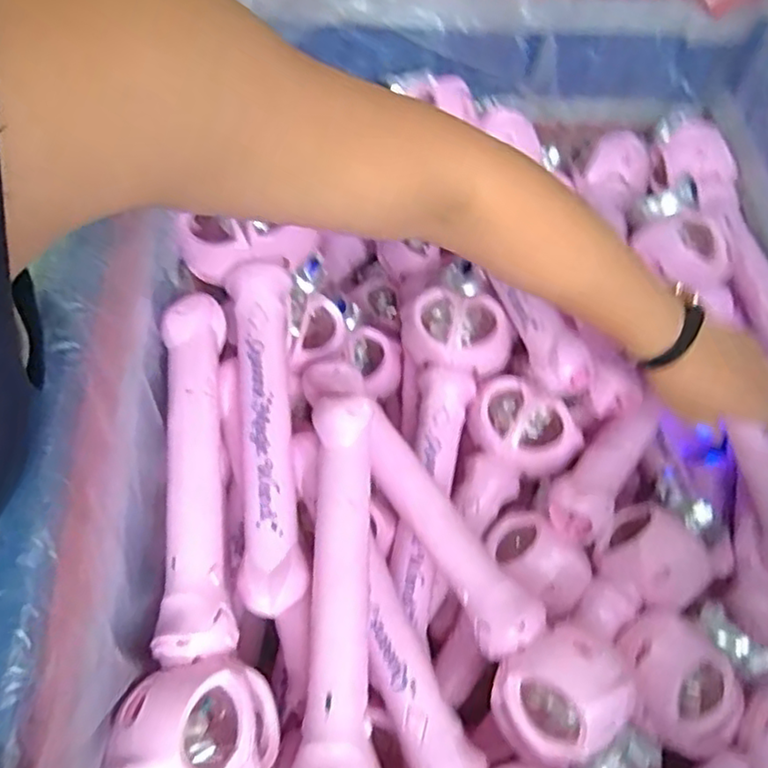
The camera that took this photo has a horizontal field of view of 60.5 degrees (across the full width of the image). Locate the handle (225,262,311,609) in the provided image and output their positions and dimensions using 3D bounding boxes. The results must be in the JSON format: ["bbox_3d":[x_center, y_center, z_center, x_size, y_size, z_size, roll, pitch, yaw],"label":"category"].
[{"bbox_3d":[-0.088,0.029,0.476,0.047,0.032,0.262,-5,64,-6],"label":"handle"}]

